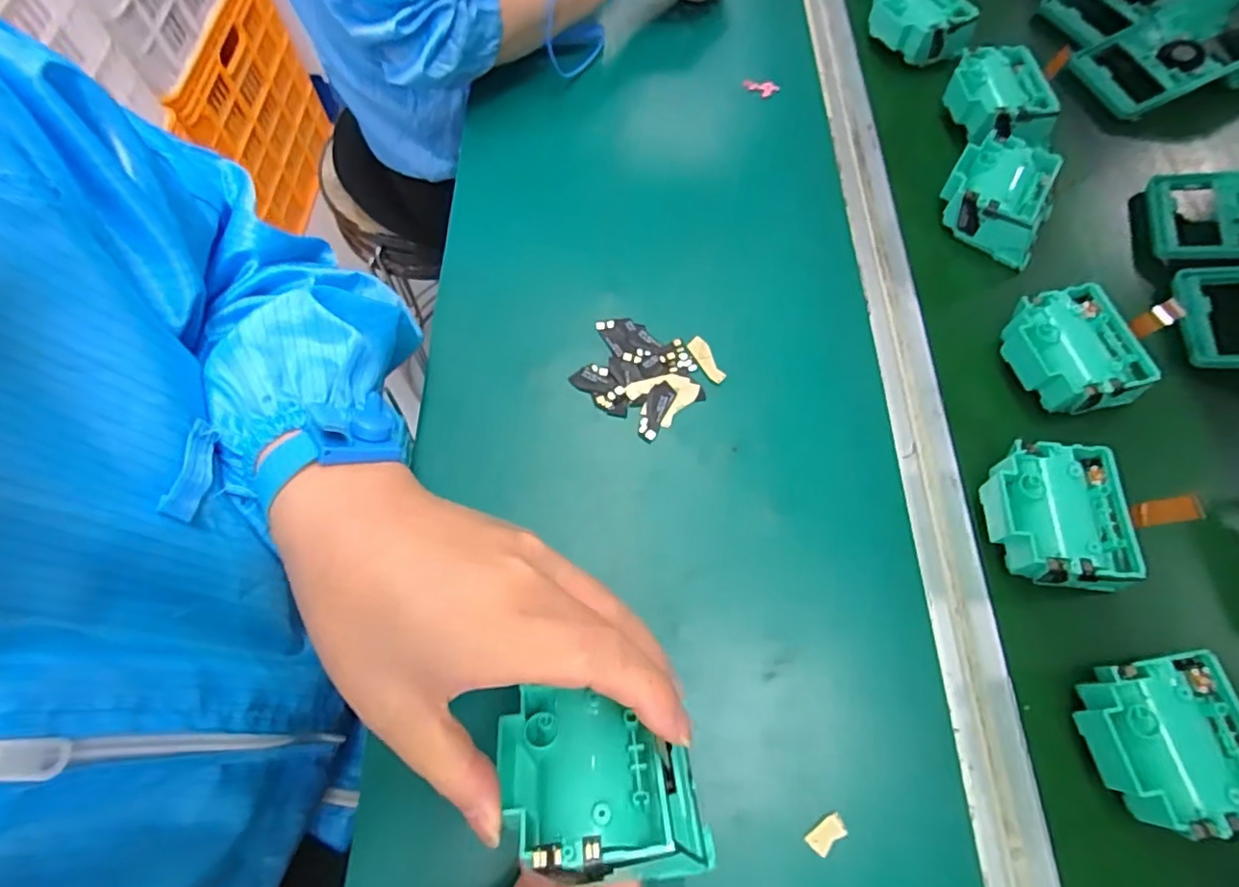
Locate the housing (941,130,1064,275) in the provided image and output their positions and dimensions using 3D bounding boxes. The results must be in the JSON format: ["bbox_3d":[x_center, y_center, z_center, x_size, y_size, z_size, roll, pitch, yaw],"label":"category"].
[{"bbox_3d":[0.276,-0.179,0.437,0.070,0.045,0.078,23,73,13],"label":"housing"}]

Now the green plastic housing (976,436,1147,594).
[{"bbox_3d":[0.243,0.044,0.332,0.069,0.036,0.081,3,67,0],"label":"green plastic housing"}]

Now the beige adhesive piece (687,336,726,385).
[{"bbox_3d":[0.057,-0.055,0.391,0.012,0.004,0.035,-25,67,-10],"label":"beige adhesive piece"}]

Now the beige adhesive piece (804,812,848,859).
[{"bbox_3d":[0.101,0.189,0.285,0.020,0.004,0.011,-36,70,-14],"label":"beige adhesive piece"}]

